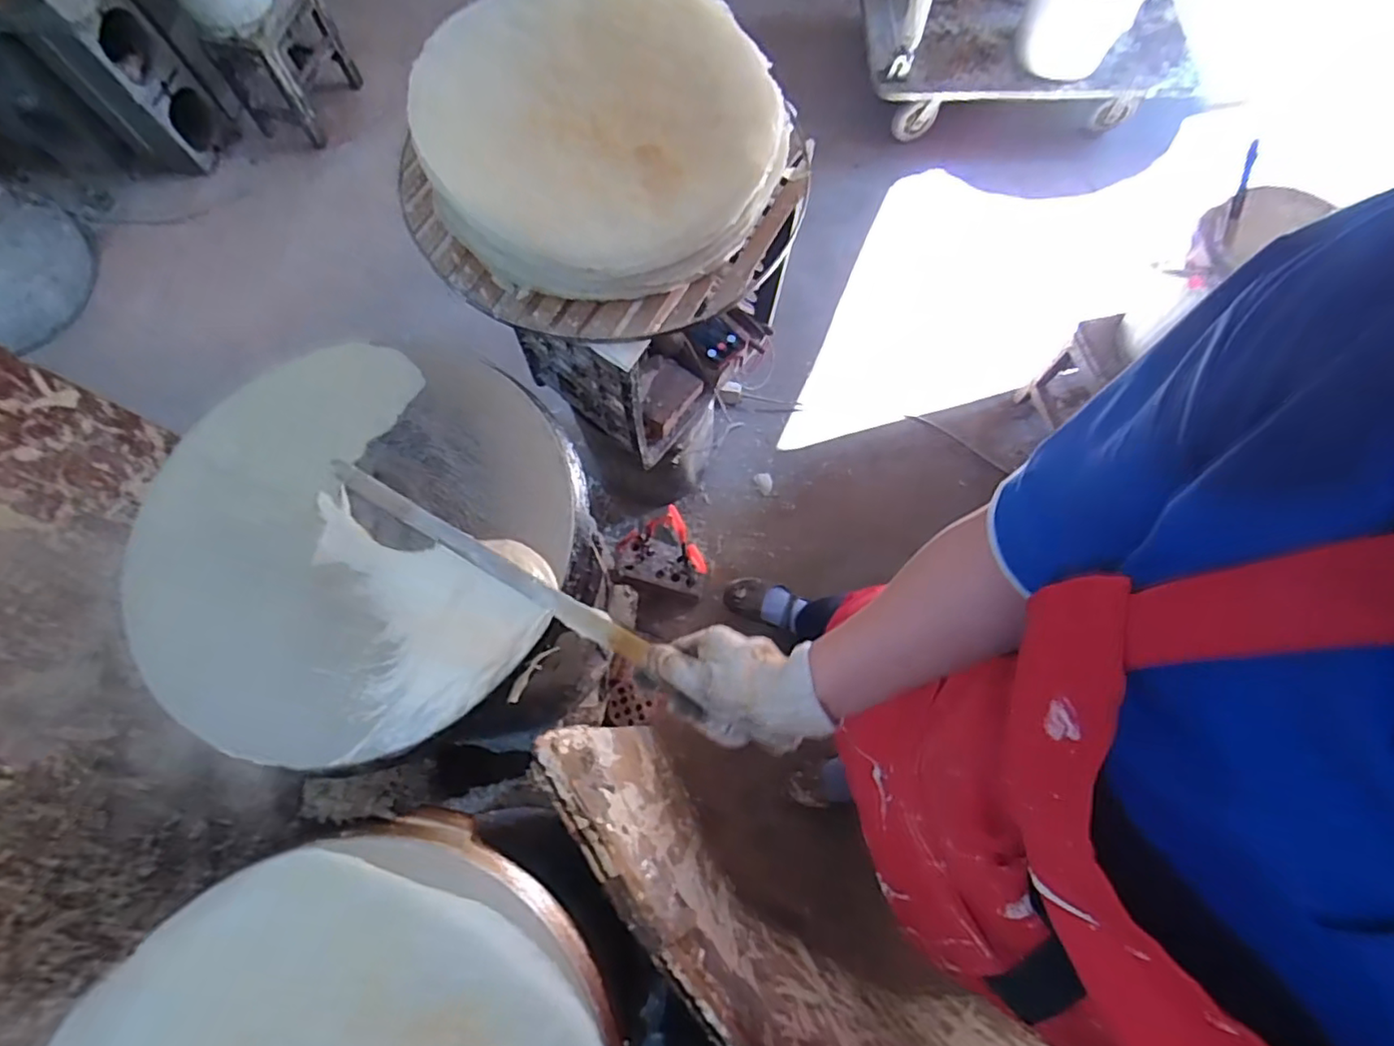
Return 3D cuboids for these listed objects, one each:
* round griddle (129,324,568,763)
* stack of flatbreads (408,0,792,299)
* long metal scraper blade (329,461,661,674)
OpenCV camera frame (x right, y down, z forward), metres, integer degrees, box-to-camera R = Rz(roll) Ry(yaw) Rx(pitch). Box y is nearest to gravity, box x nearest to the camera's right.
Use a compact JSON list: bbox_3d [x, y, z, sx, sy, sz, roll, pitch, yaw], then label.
[{"bbox_3d":[-0.296,-0.002,0.549,0.369,0.027,0.359,42,76,13],"label":"round griddle"},{"bbox_3d":[-0.099,-0.433,0.687,0.375,0.086,0.377,-6,71,-2],"label":"stack of flatbreads"},{"bbox_3d":[-0.173,0.031,0.522,0.299,0.028,0.021,30,74,5],"label":"long metal scraper blade"}]

